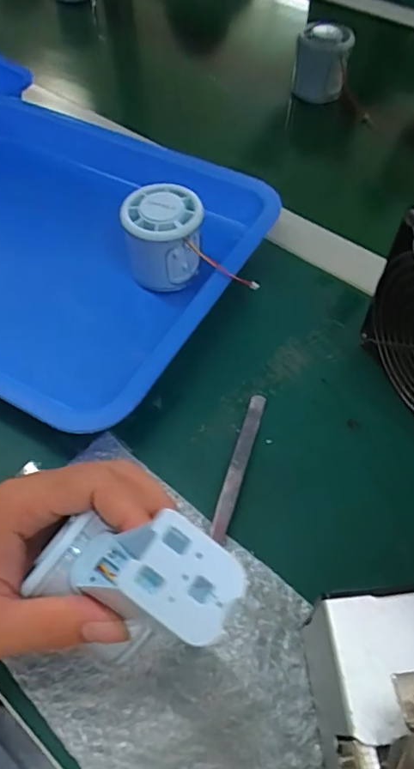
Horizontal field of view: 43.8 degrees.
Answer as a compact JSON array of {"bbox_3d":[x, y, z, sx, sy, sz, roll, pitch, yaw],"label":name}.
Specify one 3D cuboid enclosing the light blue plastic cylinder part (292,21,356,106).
[{"bbox_3d":[0.119,-0.334,0.534,0.053,0.056,0.055,11,57,5],"label":"light blue plastic cylinder part"}]

